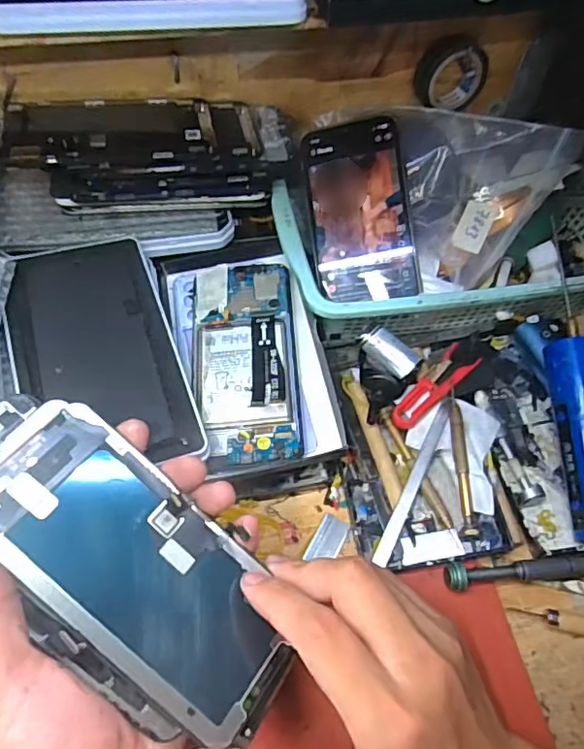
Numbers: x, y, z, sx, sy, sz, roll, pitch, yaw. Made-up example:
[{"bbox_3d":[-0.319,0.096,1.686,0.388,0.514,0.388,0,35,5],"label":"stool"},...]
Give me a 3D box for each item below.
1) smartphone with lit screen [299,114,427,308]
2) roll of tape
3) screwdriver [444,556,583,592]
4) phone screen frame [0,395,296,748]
[{"bbox_3d":[0.051,-0.121,0.425,0.074,0.007,0.130,-8,95,10],"label":"smartphone with lit screen"},{"bbox_3d":[0.129,-0.243,0.458,0.052,0.049,0.028,-12,58,-10],"label":"roll of tape"},{"bbox_3d":[0.158,0.124,0.358,0.126,0.017,0.015,-3,57,-4],"label":"screwdriver"},{"bbox_3d":[-0.075,0.085,0.252,0.176,0.015,0.079,45,63,-2],"label":"phone screen frame"}]

